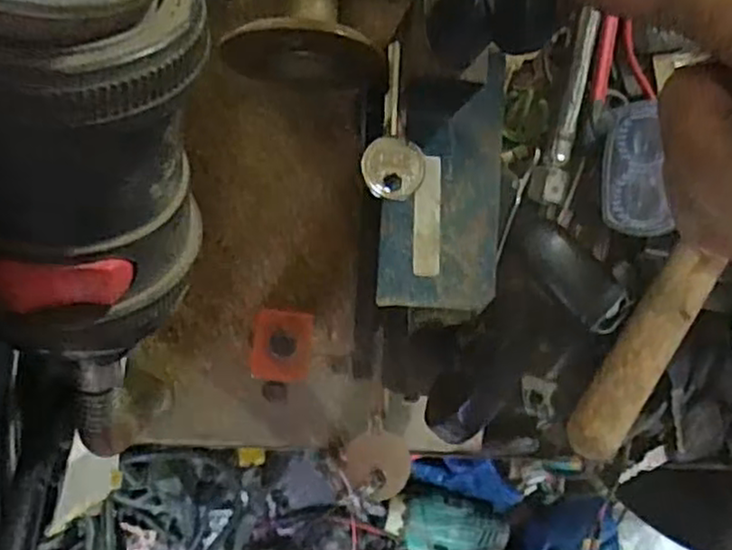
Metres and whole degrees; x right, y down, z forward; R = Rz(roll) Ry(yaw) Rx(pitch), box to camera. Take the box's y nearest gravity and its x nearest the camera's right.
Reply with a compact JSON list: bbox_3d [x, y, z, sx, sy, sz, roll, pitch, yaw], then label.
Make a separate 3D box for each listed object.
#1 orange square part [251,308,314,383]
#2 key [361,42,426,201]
[{"bbox_3d":[-0.026,0.022,0.226,0.018,0.005,0.022,5,87,-6],"label":"orange square part"},{"bbox_3d":[0.008,-0.053,0.252,0.021,0.005,0.053,-6,88,-7],"label":"key"}]

